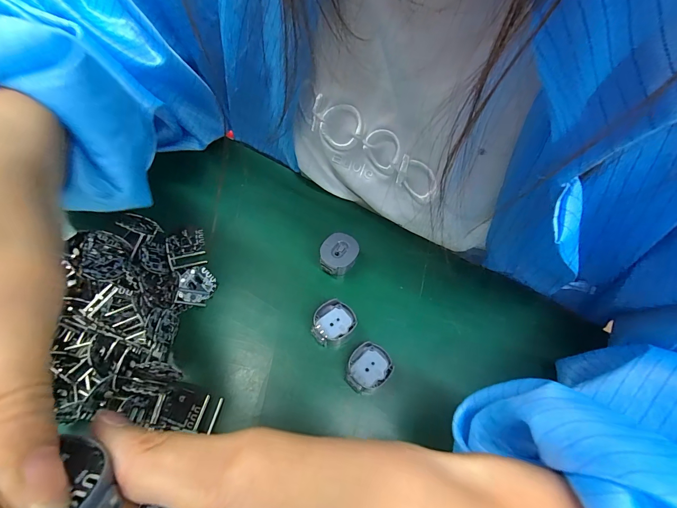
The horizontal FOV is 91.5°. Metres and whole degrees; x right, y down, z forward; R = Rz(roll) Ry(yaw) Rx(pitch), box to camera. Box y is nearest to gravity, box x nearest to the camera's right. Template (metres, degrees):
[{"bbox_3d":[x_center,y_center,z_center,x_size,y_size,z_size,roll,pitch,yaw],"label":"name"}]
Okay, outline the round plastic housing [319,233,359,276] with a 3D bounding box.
[{"bbox_3d":[0.000,0.002,0.235,0.025,0.016,0.029,25,62,11],"label":"round plastic housing"}]

